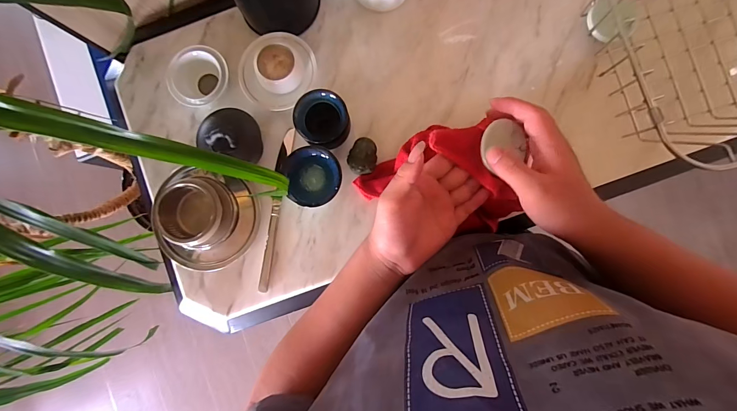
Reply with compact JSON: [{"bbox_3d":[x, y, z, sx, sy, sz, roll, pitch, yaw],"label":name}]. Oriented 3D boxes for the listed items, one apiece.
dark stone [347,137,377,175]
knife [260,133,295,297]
[{"bbox_3d":[-0.007,-0.059,0.398,0.034,0.033,0.041,4,88,2],"label":"dark stone"},{"bbox_3d":[-0.120,0.004,0.417,0.016,0.004,0.207,10,89,2],"label":"knife"}]

